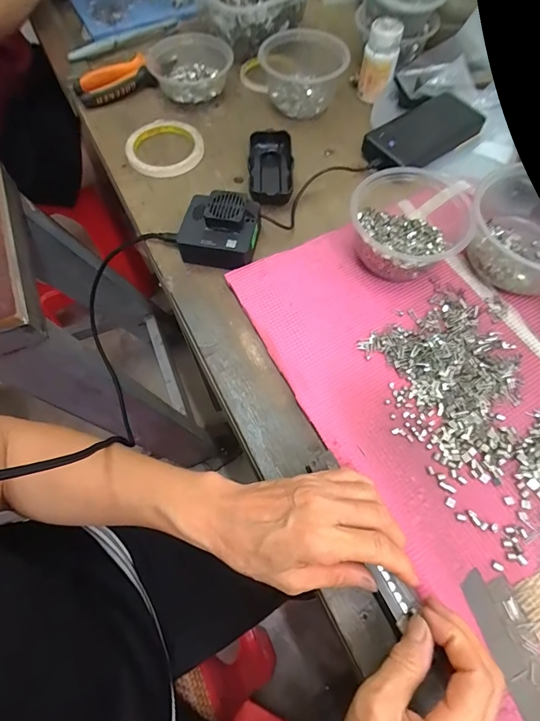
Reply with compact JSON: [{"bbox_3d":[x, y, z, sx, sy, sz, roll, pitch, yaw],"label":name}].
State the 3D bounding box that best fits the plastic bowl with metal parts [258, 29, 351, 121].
[{"bbox_3d":[0.044,-0.386,0.514,0.110,0.061,0.098,3,66,4],"label":"plastic bowl with metal parts"}]

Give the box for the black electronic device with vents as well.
[{"bbox_3d":[-0.055,-0.139,0.415,0.078,0.043,0.070,8,66,6],"label":"black electronic device with vents"}]

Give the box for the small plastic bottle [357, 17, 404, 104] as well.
[{"bbox_3d":[0.145,-0.397,0.510,0.043,0.073,0.043,17,67,10],"label":"small plastic bottle"}]

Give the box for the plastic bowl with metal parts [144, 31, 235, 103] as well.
[{"bbox_3d":[-0.111,-0.407,0.537,0.108,0.052,0.091,-19,66,-7],"label":"plastic bowl with metal parts"}]

